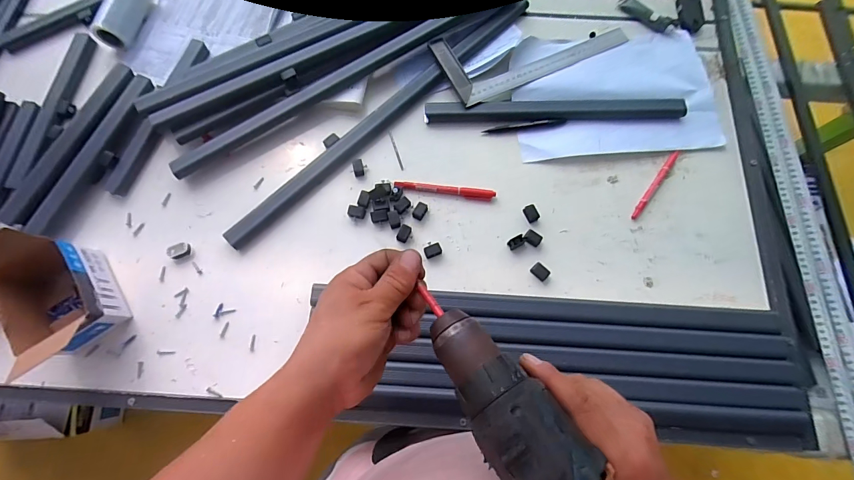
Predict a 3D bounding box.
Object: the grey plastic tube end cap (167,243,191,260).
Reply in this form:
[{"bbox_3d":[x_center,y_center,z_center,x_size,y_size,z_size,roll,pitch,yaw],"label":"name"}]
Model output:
[{"bbox_3d":[-0.324,0.015,0.500,0.028,0.009,0.017,-19,76,-5],"label":"grey plastic tube end cap"}]

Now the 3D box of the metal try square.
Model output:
[{"bbox_3d":[0.158,-0.302,0.583,0.288,0.021,0.116,-26,77,-6],"label":"metal try square"}]

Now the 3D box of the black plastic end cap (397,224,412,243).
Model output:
[{"bbox_3d":[-0.031,-0.009,0.511,0.015,0.009,0.025,20,76,5],"label":"black plastic end cap"}]

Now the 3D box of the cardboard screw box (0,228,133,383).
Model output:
[{"bbox_3d":[-0.437,0.067,0.450,0.091,0.081,0.160,-33,78,-8],"label":"cardboard screw box"}]

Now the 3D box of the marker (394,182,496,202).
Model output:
[{"bbox_3d":[0.025,-0.069,0.528,0.137,0.009,0.014,8,76,2],"label":"marker"}]

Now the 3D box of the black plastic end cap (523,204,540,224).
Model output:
[{"bbox_3d":[0.142,-0.036,0.520,0.017,0.005,0.023,-23,77,-6],"label":"black plastic end cap"}]

